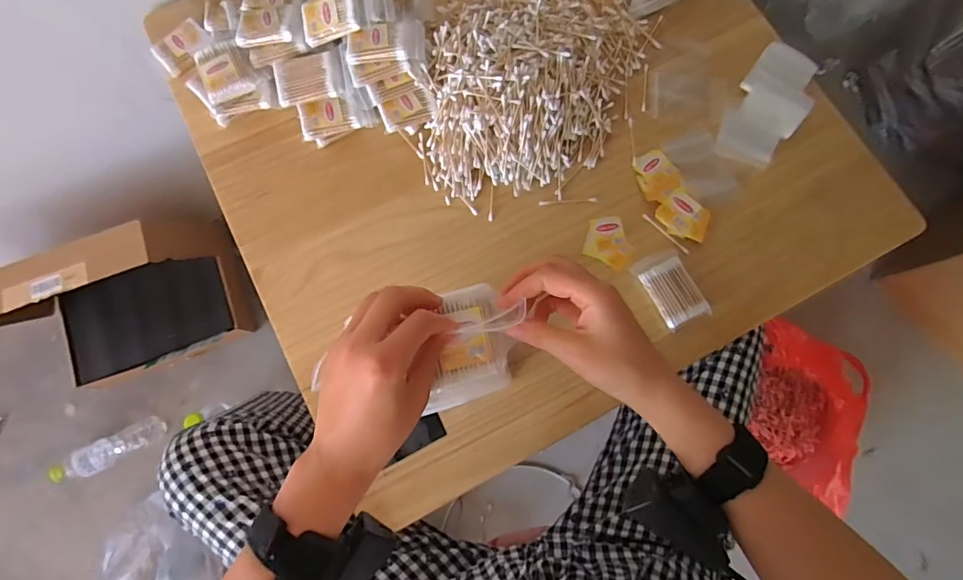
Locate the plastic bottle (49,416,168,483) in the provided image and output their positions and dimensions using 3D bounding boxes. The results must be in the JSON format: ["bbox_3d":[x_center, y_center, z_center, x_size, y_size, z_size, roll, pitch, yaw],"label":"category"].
[{"bbox_3d":[-0.796,0.344,0.994,0.220,0.054,0.063,-31,78,-7],"label":"plastic bottle"}]

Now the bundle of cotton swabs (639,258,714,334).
[{"bbox_3d":[0.232,0.004,0.563,0.057,0.022,0.077,-27,80,-6],"label":"bundle of cotton swabs"}]

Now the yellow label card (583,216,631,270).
[{"bbox_3d":[0.161,-0.062,0.587,0.055,0.007,0.061,15,83,8],"label":"yellow label card"}]

